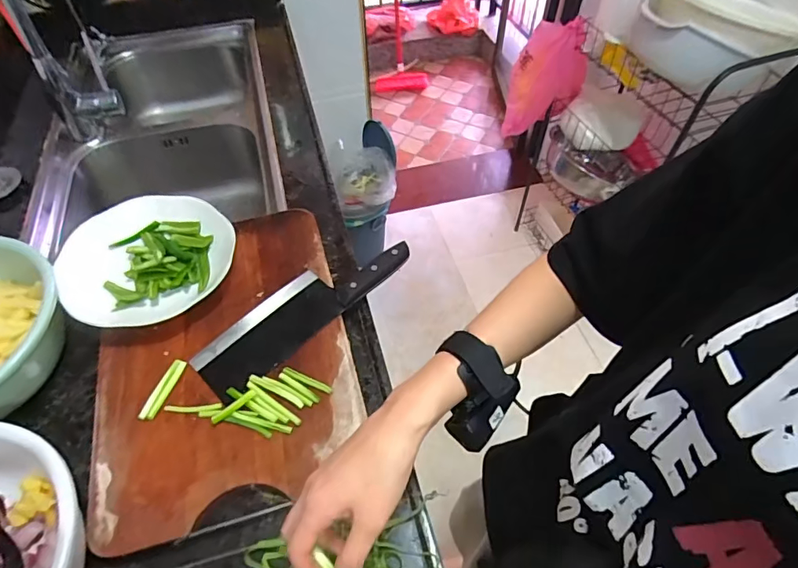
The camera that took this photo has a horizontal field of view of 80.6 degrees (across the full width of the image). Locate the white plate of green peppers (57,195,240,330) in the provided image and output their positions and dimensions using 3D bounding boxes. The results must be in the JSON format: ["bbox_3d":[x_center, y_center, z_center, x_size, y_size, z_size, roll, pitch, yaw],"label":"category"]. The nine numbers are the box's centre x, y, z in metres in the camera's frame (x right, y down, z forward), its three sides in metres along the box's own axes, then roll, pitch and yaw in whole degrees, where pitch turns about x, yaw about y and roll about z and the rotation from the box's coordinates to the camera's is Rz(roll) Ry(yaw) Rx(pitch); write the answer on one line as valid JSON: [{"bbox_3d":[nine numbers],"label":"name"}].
[{"bbox_3d":[-0.323,-0.032,0.608,0.212,0.041,0.179,-20,56,-13],"label":"white plate of green peppers"}]

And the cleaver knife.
[{"bbox_3d":[-0.114,0.023,0.582,0.286,0.017,0.086,-37,62,-24],"label":"cleaver knife"}]

